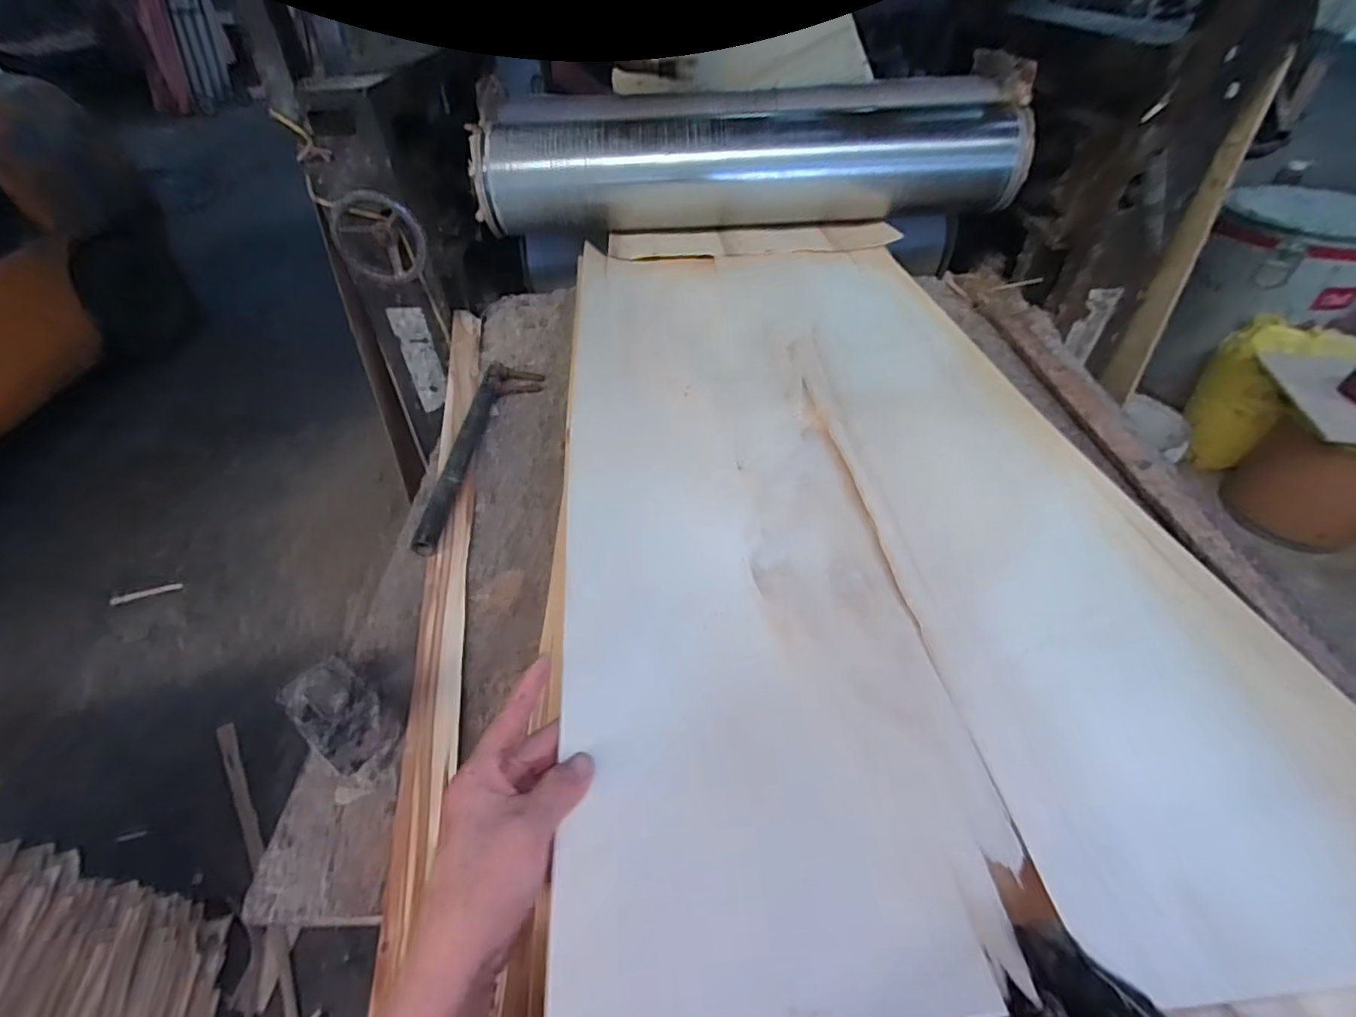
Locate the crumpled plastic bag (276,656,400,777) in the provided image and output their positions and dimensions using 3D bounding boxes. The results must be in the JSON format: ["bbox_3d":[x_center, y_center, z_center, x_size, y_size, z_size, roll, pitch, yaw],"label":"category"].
[{"bbox_3d":[-0.358,0.220,0.626,0.116,0.067,0.073,28,52,27],"label":"crumpled plastic bag"}]

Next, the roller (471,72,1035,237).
[{"bbox_3d":[0.146,-0.753,1.276,1.116,0.251,0.228,-2,44,1],"label":"roller"}]

